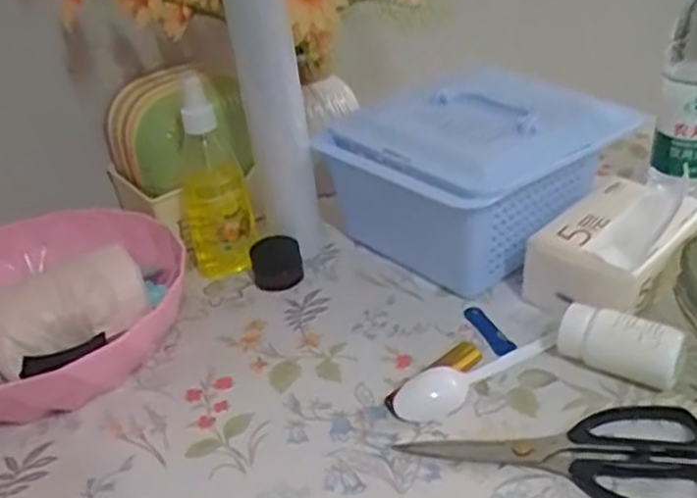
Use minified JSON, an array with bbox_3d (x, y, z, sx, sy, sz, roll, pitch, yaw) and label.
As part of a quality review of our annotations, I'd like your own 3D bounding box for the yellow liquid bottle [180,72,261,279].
[{"bbox_3d":[-0.122,-0.062,0.624,0.058,0.183,0.052,-14,33,-11],"label":"yellow liquid bottle"}]

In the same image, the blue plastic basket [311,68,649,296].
[{"bbox_3d":[0.102,-0.066,0.637,0.190,0.126,0.202,-26,37,-28],"label":"blue plastic basket"}]

